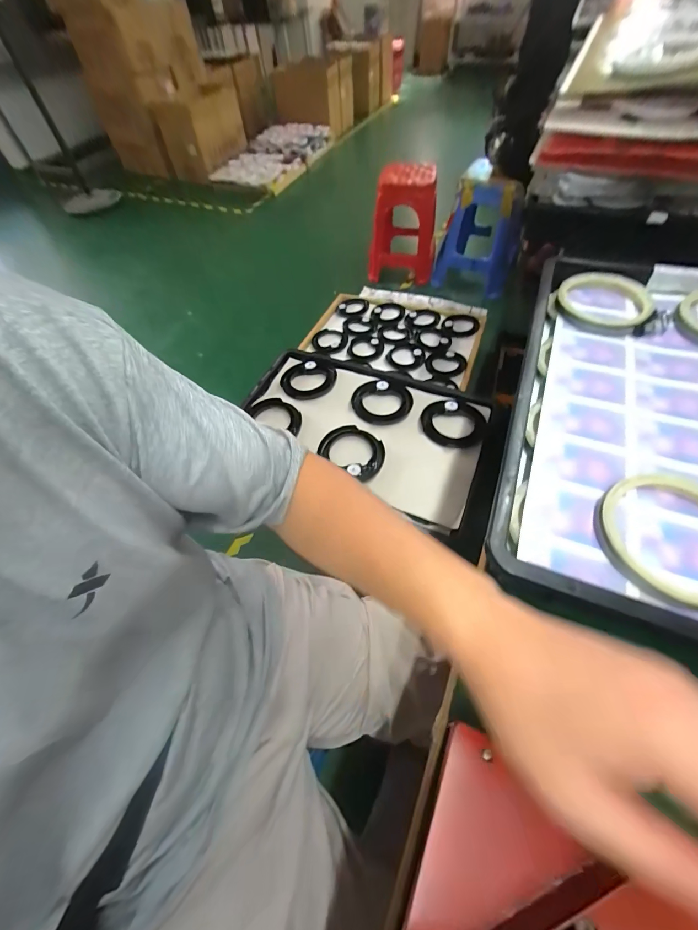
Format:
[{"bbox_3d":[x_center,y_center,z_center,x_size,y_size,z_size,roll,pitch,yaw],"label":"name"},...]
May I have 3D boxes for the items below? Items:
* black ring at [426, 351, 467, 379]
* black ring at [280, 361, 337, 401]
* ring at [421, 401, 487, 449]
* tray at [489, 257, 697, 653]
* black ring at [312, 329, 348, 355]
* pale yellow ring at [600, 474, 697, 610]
[{"bbox_3d":[0.333,-0.348,1.194,0.131,0.014,0.115,7,69,15],"label":"black ring"},{"bbox_3d":[-0.098,-0.202,0.829,0.129,0.012,0.117,5,58,7],"label":"black ring"},{"bbox_3d":[0.222,-0.091,0.739,0.131,0.010,0.126,-2,57,3],"label":"ring"},{"bbox_3d":[0.389,-0.072,0.392,0.370,0.045,0.559,18,60,15],"label":"tray"},{"bbox_3d":[-0.072,-0.472,1.329,0.133,0.034,0.133,-2,57,3],"label":"black ring"},{"bbox_3d":[0.296,0.064,0.311,0.116,0.027,0.121,-19,58,-8],"label":"pale yellow ring"}]

